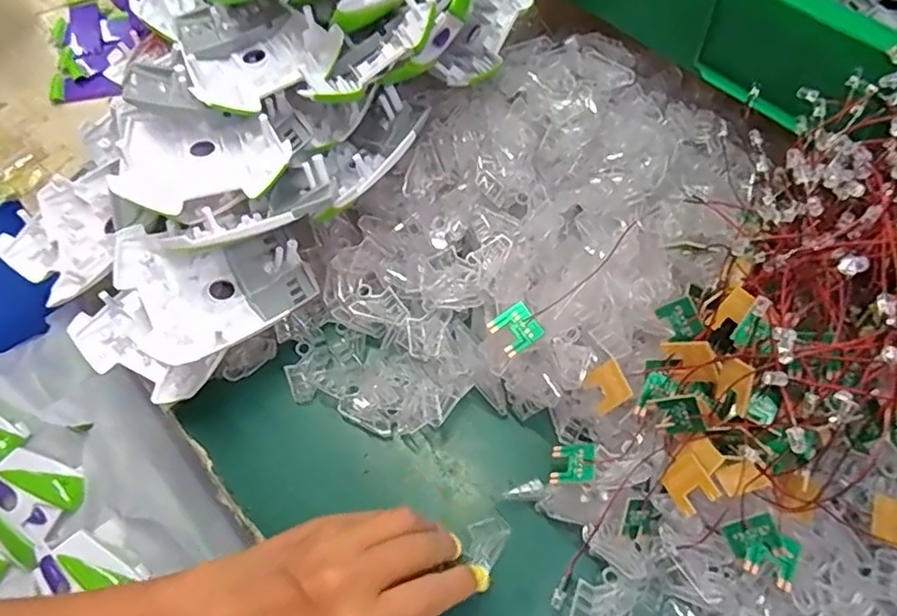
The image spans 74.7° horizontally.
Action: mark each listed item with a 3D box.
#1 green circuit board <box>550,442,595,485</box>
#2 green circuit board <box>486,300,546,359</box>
[{"bbox_3d":[0.071,0.089,0.336,0.025,0.004,0.024,-16,35,26],"label":"green circuit board"},{"bbox_3d":[0.039,0.012,0.342,0.025,0.004,0.025,-37,74,2],"label":"green circuit board"}]

